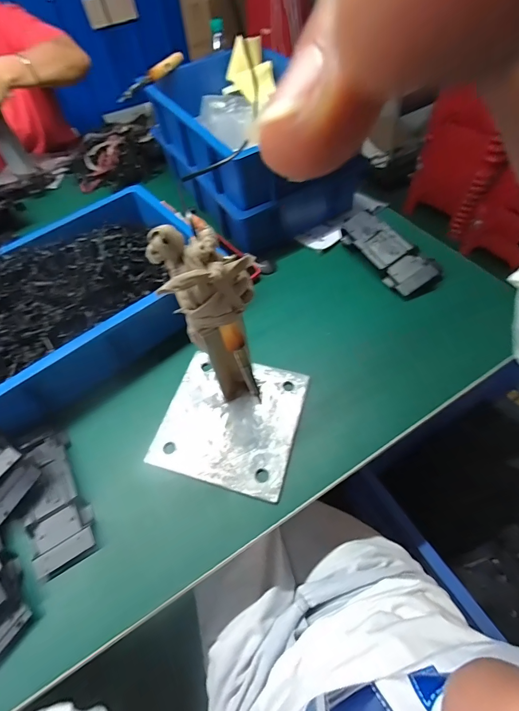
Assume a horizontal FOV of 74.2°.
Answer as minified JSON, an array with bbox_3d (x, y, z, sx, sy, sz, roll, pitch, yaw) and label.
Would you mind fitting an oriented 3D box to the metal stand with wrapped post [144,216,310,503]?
[{"bbox_3d":[-0.052,0.019,0.398,0.194,0.281,0.186,11,58,11],"label":"metal stand with wrapped post"}]

